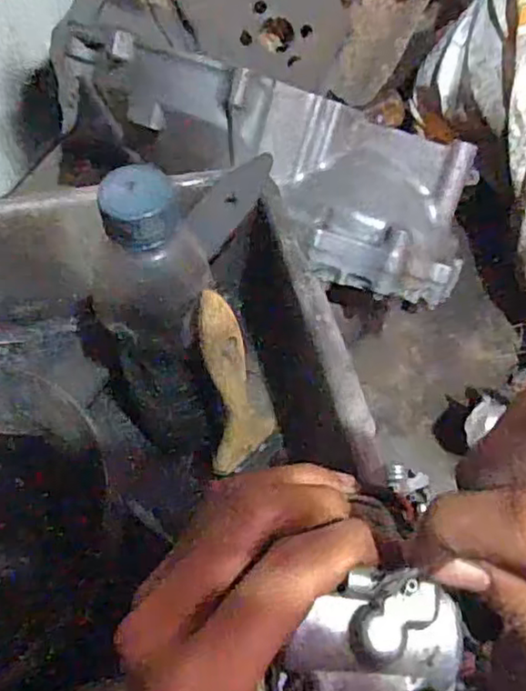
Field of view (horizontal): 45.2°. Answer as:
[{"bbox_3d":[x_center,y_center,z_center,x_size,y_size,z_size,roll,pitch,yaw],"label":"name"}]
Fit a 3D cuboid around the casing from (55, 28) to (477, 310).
[{"bbox_3d":[0.022,-0.181,0.600,0.401,0.093,0.149,25,60,-3],"label":"casing"}]

